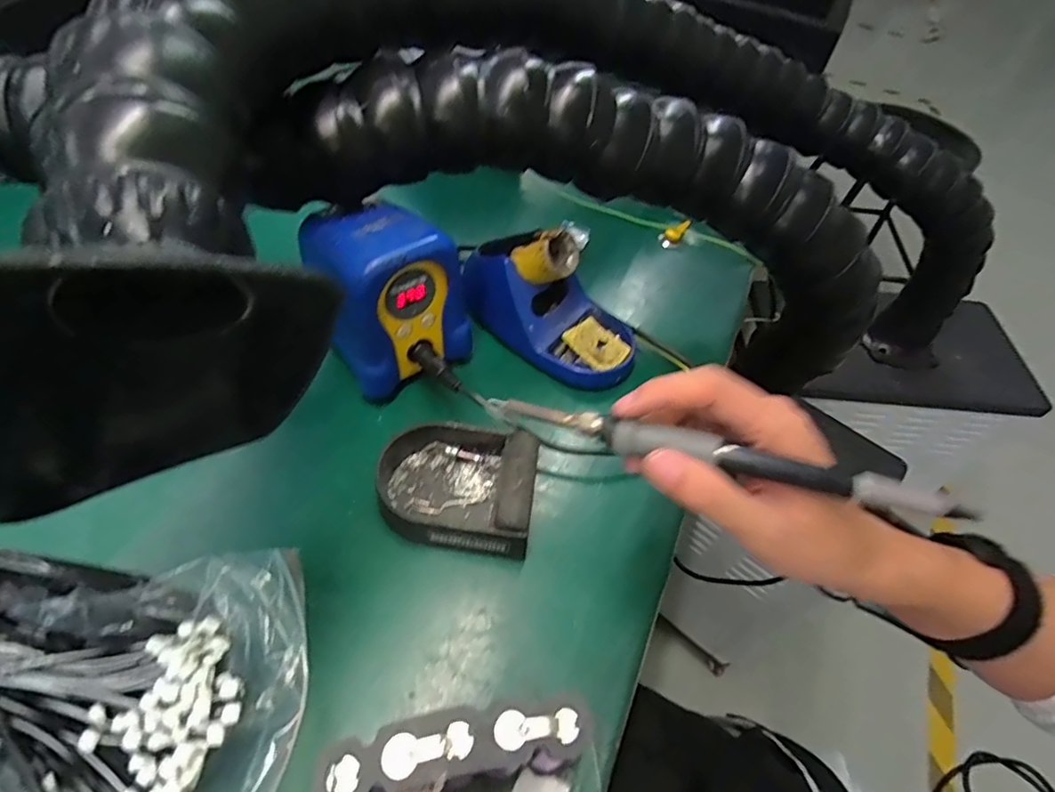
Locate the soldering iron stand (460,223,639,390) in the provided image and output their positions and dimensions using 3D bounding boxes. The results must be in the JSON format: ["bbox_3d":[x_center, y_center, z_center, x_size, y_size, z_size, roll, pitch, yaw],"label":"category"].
[{"bbox_3d":[0.024,-0.079,0.440,0.148,0.081,0.082,37,58,21],"label":"soldering iron stand"}]

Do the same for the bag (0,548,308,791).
[{"bbox_3d":[-0.204,0.135,0.248,0.208,0.043,0.156,11,53,3],"label":"bag"}]

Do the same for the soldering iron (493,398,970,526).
[{"bbox_3d":[0.084,0.028,0.266,0.211,0.014,0.015,13,52,18],"label":"soldering iron"}]

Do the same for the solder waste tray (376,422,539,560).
[{"bbox_3d":[-0.047,0.053,0.362,0.100,0.039,0.082,8,53,0],"label":"solder waste tray"}]

